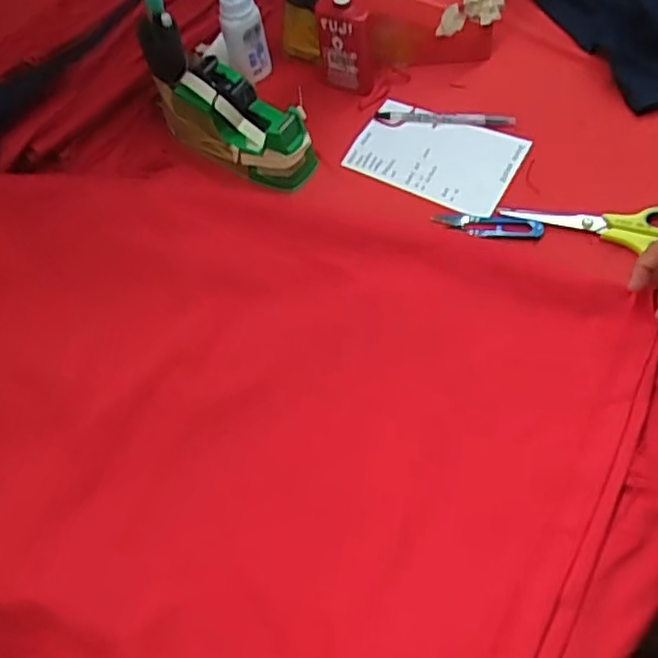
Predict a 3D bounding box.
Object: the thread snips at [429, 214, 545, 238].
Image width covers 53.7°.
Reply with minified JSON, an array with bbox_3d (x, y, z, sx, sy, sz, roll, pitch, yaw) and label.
[{"bbox_3d":[0.152,-0.101,0.621,0.102,0.006,0.027,5,61,8],"label":"thread snips"}]

